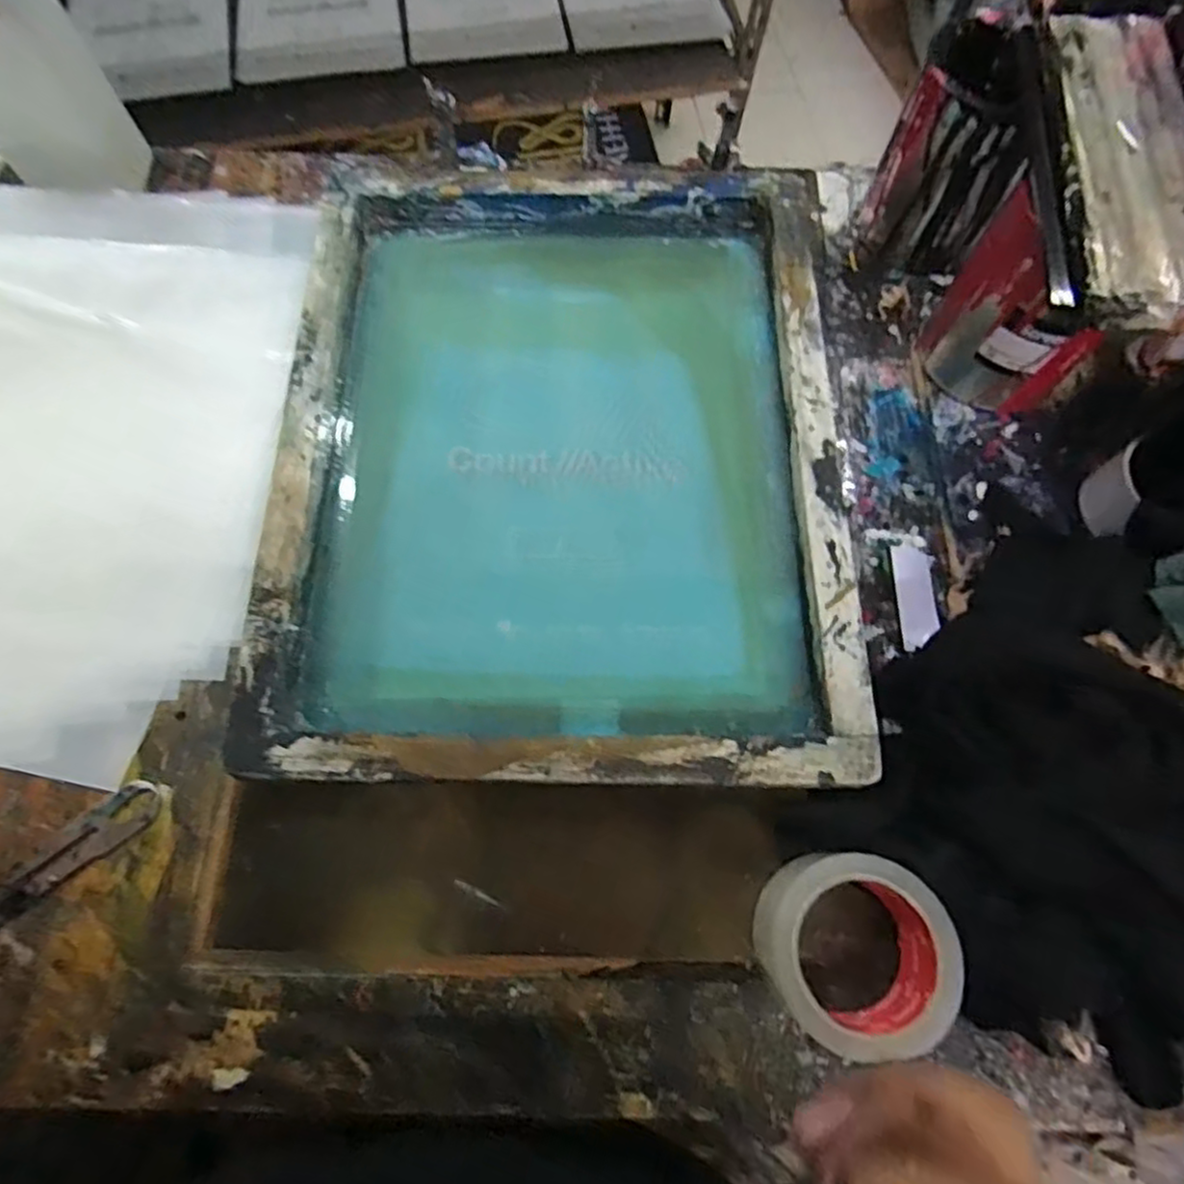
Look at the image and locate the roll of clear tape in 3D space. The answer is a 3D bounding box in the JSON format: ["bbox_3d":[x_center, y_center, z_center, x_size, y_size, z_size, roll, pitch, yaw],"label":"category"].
[{"bbox_3d":[0.145,0.202,0.393,0.106,0.055,0.096,1,70,0],"label":"roll of clear tape"}]

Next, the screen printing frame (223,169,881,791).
[{"bbox_3d":[-0.012,-0.111,0.515,0.420,0.033,0.493,1,70,0],"label":"screen printing frame"}]

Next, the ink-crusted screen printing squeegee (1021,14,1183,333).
[{"bbox_3d":[0.313,-0.259,0.414,0.084,0.028,0.242,7,70,2],"label":"ink-crusted screen printing squeegee"}]

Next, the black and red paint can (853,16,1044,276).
[{"bbox_3d":[0.285,-0.352,0.545,0.099,0.157,0.109,23,72,8],"label":"black and red paint can"}]

